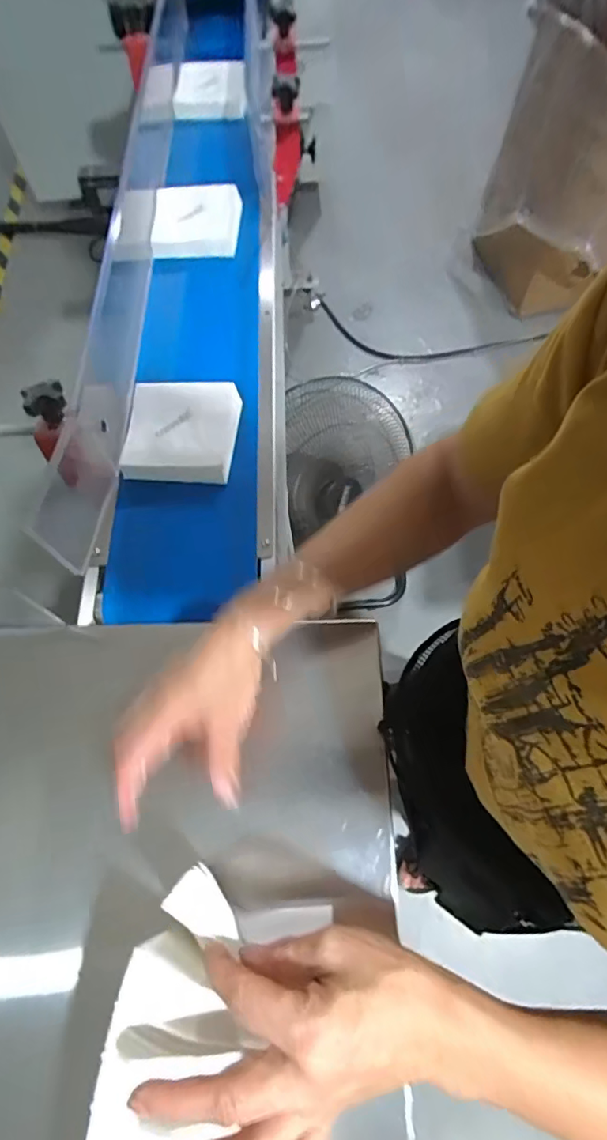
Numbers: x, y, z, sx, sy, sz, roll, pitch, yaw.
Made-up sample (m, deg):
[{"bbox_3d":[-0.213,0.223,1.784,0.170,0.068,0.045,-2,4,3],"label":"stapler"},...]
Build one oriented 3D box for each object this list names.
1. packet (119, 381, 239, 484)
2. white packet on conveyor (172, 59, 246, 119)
[{"bbox_3d":[-0.135,-0.160,0.582,0.119,0.024,0.123,3,66,3],"label":"packet"},{"bbox_3d":[-0.153,-0.781,0.840,0.119,0.072,0.040,-5,66,0],"label":"white packet on conveyor"}]

